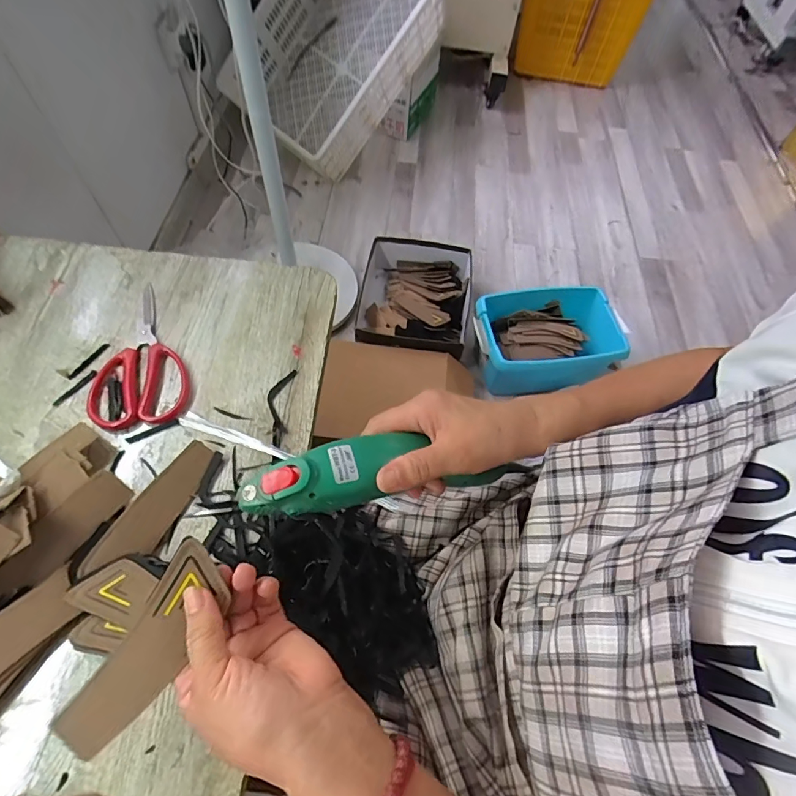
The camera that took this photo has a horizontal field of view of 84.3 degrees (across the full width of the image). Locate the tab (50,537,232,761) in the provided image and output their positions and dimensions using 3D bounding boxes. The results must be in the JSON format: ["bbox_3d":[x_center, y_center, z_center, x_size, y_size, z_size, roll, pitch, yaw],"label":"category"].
[{"bbox_3d":[-0.152,0.155,0.269,0.041,0.005,0.135,35,84,-3],"label":"tab"}]

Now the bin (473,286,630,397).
[{"bbox_3d":[0.343,-0.133,1.077,0.326,0.163,0.211,-7,61,-7],"label":"bin"}]

